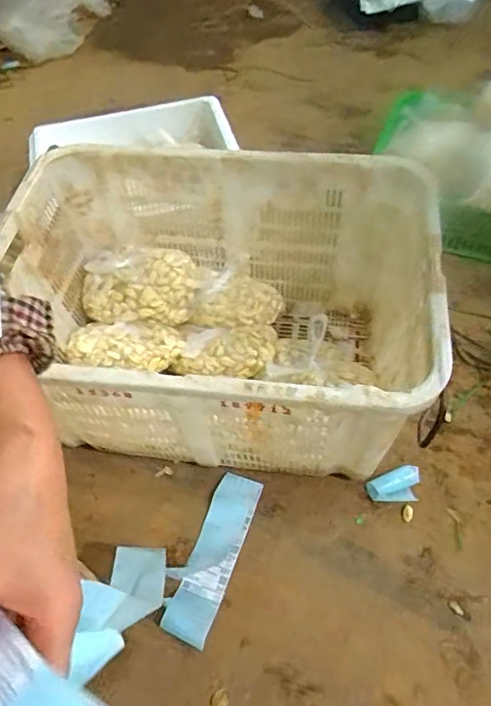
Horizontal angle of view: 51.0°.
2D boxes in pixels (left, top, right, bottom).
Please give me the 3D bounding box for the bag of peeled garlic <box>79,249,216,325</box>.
[{"bbox_3d":[-0.205,-0.135,1.062,0.244,0.085,0.168,10,57,10],"label":"bag of peeled garlic"}]

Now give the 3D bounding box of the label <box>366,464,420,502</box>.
[{"bbox_3d":[0.261,0.232,0.909,0.093,0.026,0.062,-3,56,2],"label":"label"}]

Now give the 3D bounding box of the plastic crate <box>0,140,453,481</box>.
[{"bbox_3d":[-0.032,-0.060,0.950,0.668,0.402,0.528,5,56,7],"label":"plastic crate"}]

